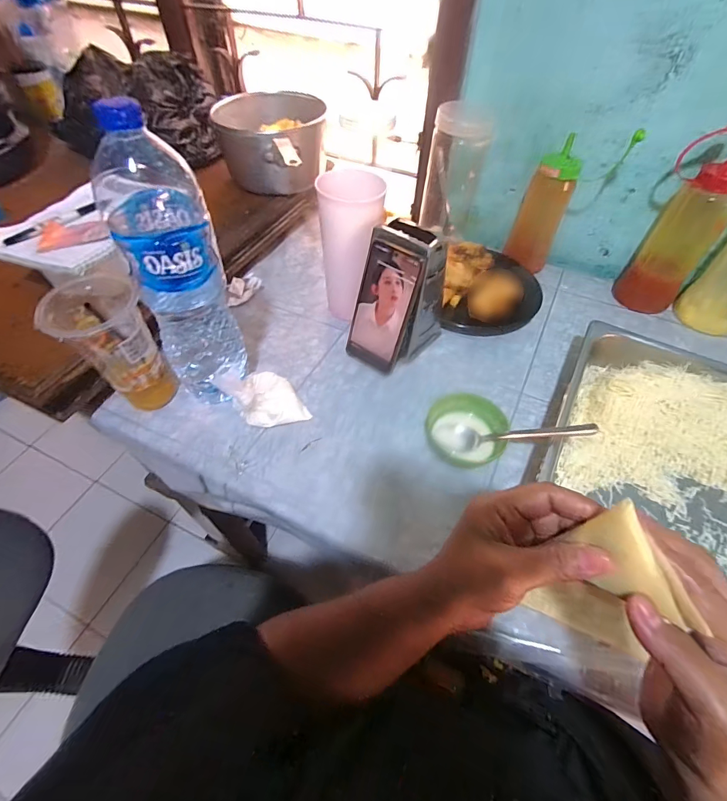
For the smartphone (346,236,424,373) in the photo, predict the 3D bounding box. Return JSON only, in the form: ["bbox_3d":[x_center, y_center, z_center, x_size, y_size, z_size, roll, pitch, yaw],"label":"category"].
[{"bbox_3d":[0.023,-0.116,0.508,0.078,0.164,0.013,31,38,20],"label":"smartphone"}]

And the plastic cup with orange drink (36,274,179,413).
[{"bbox_3d":[-0.281,-0.055,0.451,0.086,0.158,0.085,1,54,-1],"label":"plastic cup with orange drink"}]

